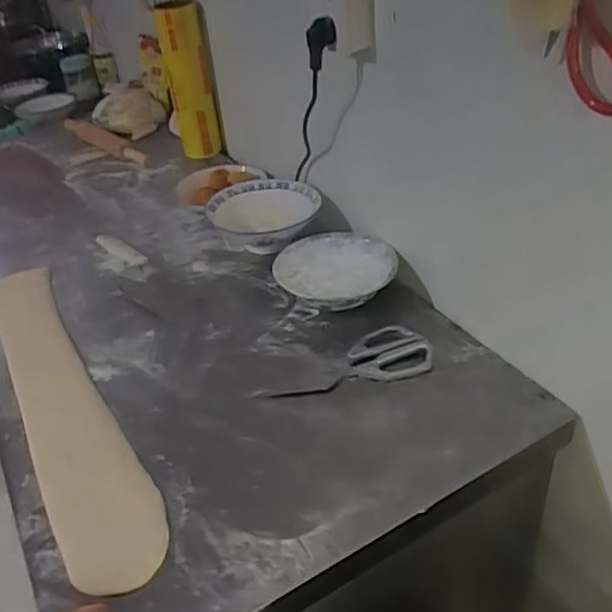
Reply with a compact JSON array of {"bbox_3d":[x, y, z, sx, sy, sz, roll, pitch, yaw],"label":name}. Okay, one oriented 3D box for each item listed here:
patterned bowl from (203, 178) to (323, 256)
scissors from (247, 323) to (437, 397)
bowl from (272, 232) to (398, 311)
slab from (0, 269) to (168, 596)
[{"bbox_3d":[-0.066,-0.145,1.045,0.150,0.071,0.144,-4,37,3],"label":"patterned bowl"},{"bbox_3d":[0.048,0.072,0.849,0.232,0.022,0.082,-10,37,-5],"label":"scissors"},{"bbox_3d":[0.046,-0.052,0.985,0.174,0.052,0.174,-4,37,3],"label":"bowl"},{"bbox_3d":[-0.323,0.106,0.825,0.101,0.014,0.604,-21,38,-23],"label":"slab"}]

